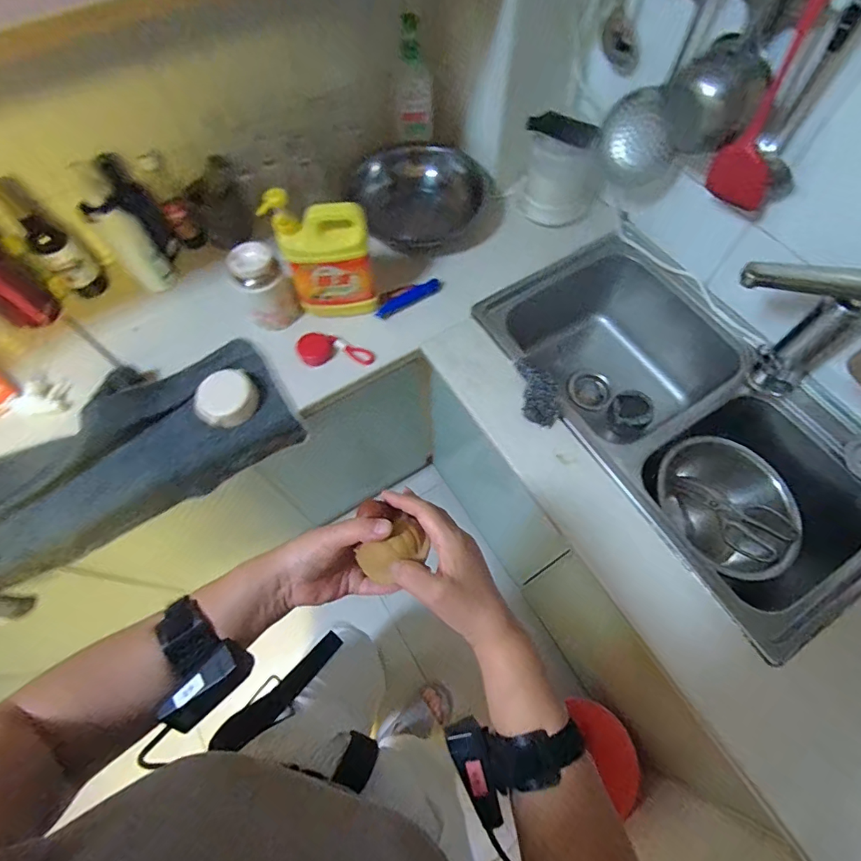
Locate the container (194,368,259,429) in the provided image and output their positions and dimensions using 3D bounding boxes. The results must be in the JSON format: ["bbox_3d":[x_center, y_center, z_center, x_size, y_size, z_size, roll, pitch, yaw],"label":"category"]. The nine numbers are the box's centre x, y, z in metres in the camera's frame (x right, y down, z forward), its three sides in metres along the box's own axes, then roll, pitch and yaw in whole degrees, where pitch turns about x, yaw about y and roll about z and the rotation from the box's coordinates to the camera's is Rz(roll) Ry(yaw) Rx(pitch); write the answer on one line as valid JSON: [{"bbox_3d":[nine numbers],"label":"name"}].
[{"bbox_3d":[-0.355,-0.053,0.792,0.106,0.045,0.094,-37,69,-16],"label":"container"}]

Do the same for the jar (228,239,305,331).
[{"bbox_3d":[-0.296,-0.255,0.822,0.085,0.150,0.088,0,64,0],"label":"jar"}]

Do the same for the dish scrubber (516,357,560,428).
[{"bbox_3d":[0.184,-0.069,0.786,0.058,0.035,0.129,-14,79,-6],"label":"dish scrubber"}]

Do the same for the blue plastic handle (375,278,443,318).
[{"bbox_3d":[-0.044,-0.261,0.891,0.145,0.013,0.026,-33,68,-14],"label":"blue plastic handle"}]

